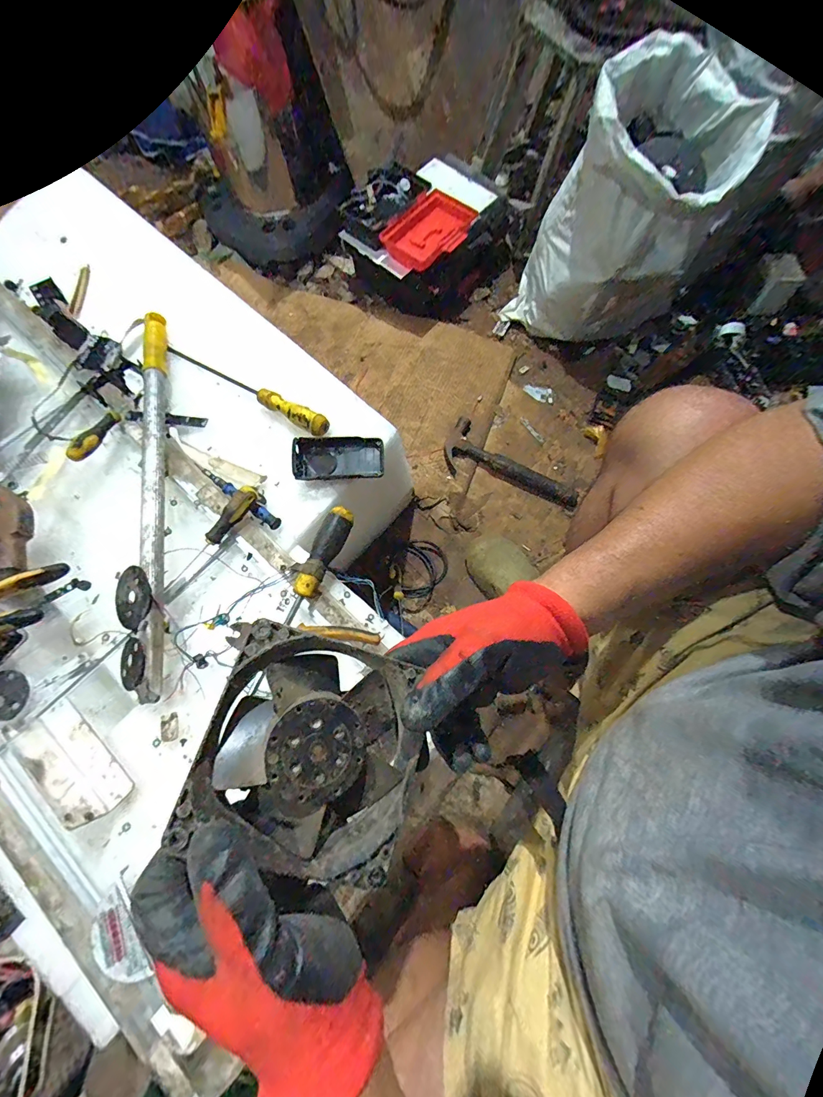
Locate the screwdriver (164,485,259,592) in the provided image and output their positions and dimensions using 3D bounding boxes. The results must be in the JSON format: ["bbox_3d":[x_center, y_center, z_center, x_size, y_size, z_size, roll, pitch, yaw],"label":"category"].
[{"bbox_3d":[-0.245,-0.014,0.491,0.023,0.024,0.159,33,75,9],"label":"screwdriver"}]

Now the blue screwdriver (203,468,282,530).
[{"bbox_3d":[-0.233,-0.070,0.532,0.140,0.018,0.018,36,76,9],"label":"blue screwdriver"}]

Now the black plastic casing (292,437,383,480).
[{"bbox_3d":[-0.098,-0.120,0.526,0.118,0.022,0.060,-1,73,-1],"label":"black plastic casing"}]

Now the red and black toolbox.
[{"bbox_3d":[0.066,-0.787,0.984,0.409,0.195,0.283,-43,78,-13],"label":"red and black toolbox"}]

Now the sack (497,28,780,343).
[{"bbox_3d":[0.445,-0.677,0.833,0.266,0.460,0.300,-36,77,-11],"label":"sack"}]

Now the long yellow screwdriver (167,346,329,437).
[{"bbox_3d":[-0.236,-0.233,0.554,0.280,0.031,0.025,32,75,8],"label":"long yellow screwdriver"}]

